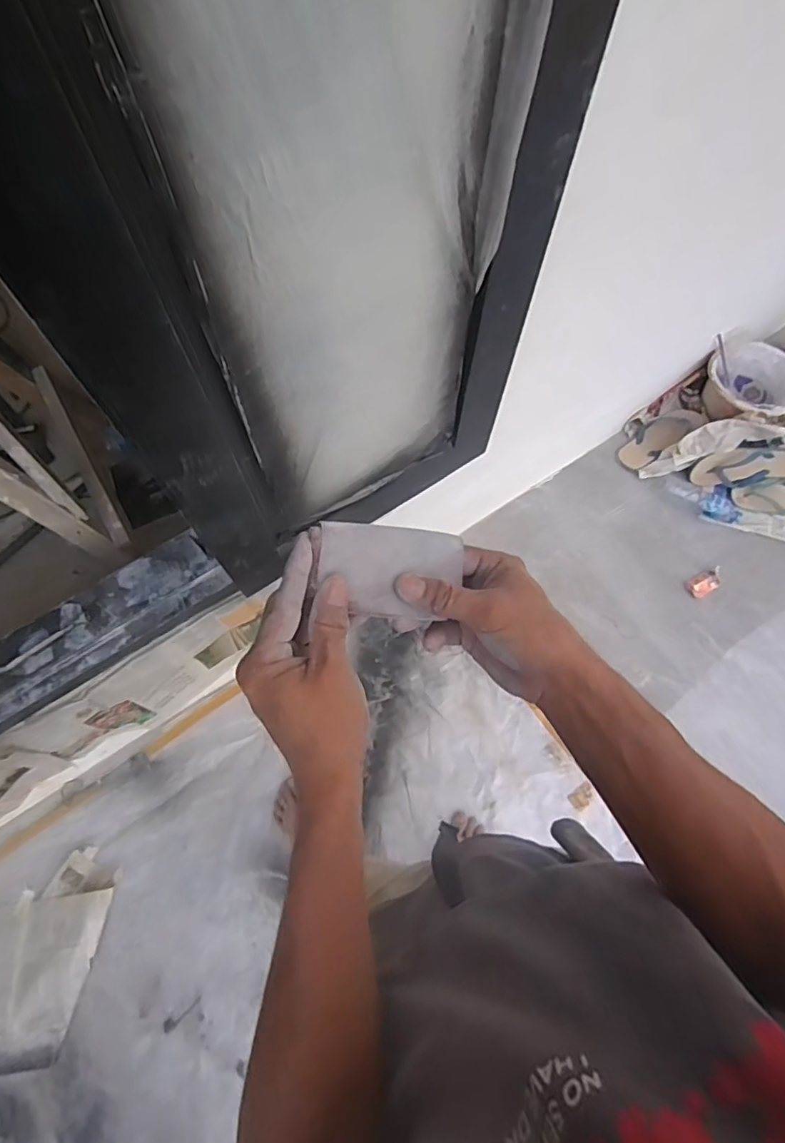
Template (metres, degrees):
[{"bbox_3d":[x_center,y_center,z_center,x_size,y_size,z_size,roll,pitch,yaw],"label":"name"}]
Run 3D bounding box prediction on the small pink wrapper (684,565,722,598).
[{"bbox_3d":[0.847,0.030,1.501,0.101,0.021,0.057,-24,72,-9],"label":"small pink wrapper"}]

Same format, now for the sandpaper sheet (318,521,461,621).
[{"bbox_3d":[0.000,0.000,0.352,0.096,0.006,0.055,4,92,-24],"label":"sandpaper sheet"}]

